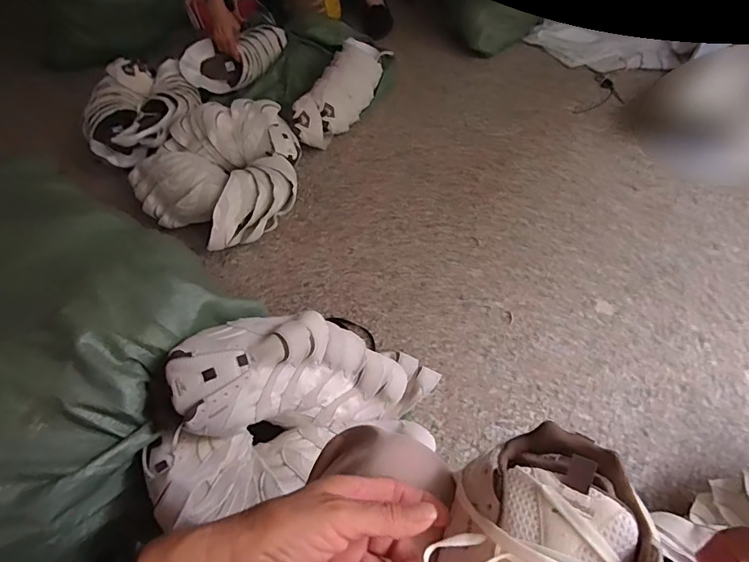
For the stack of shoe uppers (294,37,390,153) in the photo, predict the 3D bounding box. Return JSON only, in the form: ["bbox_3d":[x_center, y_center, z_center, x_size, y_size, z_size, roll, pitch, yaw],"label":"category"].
[{"bbox_3d":[-0.070,-0.551,1.337,0.119,0.127,0.498,13,55,16],"label":"stack of shoe uppers"}]

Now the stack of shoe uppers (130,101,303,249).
[{"bbox_3d":[-0.358,-0.266,1.136,0.350,0.157,0.380,30,62,26],"label":"stack of shoe uppers"}]

